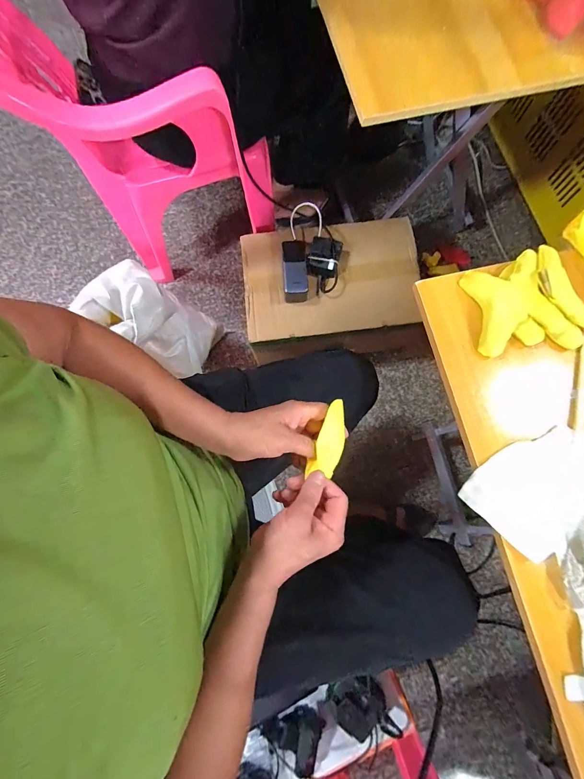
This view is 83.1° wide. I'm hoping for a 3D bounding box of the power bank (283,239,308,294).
[{"bbox_3d":[0.006,-0.278,0.751,0.052,0.023,0.136,-3,77,0],"label":"power bank"}]

